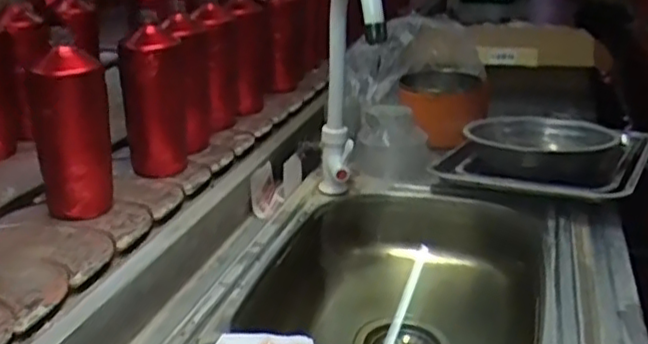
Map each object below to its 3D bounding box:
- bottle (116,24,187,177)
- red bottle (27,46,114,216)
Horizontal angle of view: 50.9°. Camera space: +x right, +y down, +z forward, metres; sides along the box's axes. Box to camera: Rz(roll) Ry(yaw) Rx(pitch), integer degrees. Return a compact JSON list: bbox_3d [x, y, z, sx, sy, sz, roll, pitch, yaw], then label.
[{"bbox_3d":[-0.226,-0.096,0.902,0.073,0.181,0.059,-2,23,-19],"label":"bottle"},{"bbox_3d":[-0.284,-0.042,0.776,0.083,0.181,0.070,-6,24,-19],"label":"red bottle"}]

